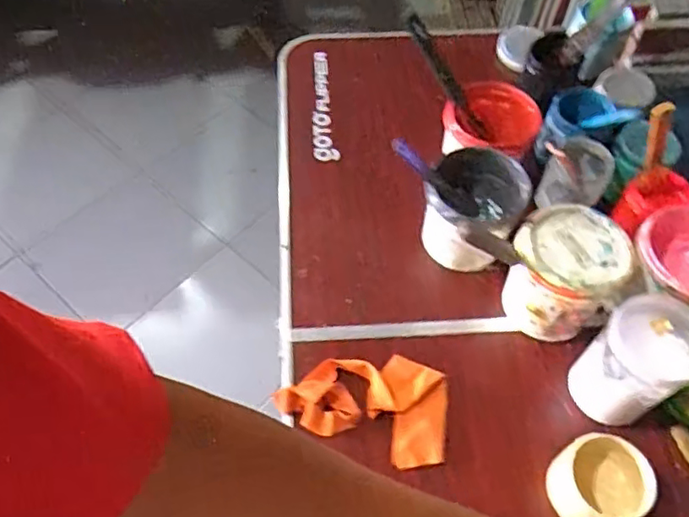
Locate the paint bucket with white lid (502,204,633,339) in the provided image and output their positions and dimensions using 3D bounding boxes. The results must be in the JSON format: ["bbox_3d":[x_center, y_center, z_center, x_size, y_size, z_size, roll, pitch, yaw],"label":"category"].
[{"bbox_3d":[0.272,0.019,0.763,0.127,0.126,0.134,0,57,-1],"label":"paint bucket with white lid"}]

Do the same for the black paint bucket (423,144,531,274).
[{"bbox_3d":[0.170,-0.066,0.819,0.127,0.116,0.125,0,57,-1],"label":"black paint bucket"}]

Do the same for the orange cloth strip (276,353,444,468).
[{"bbox_3d":[0.031,0.168,0.734,0.197,0.022,0.124,19,59,11],"label":"orange cloth strip"}]

